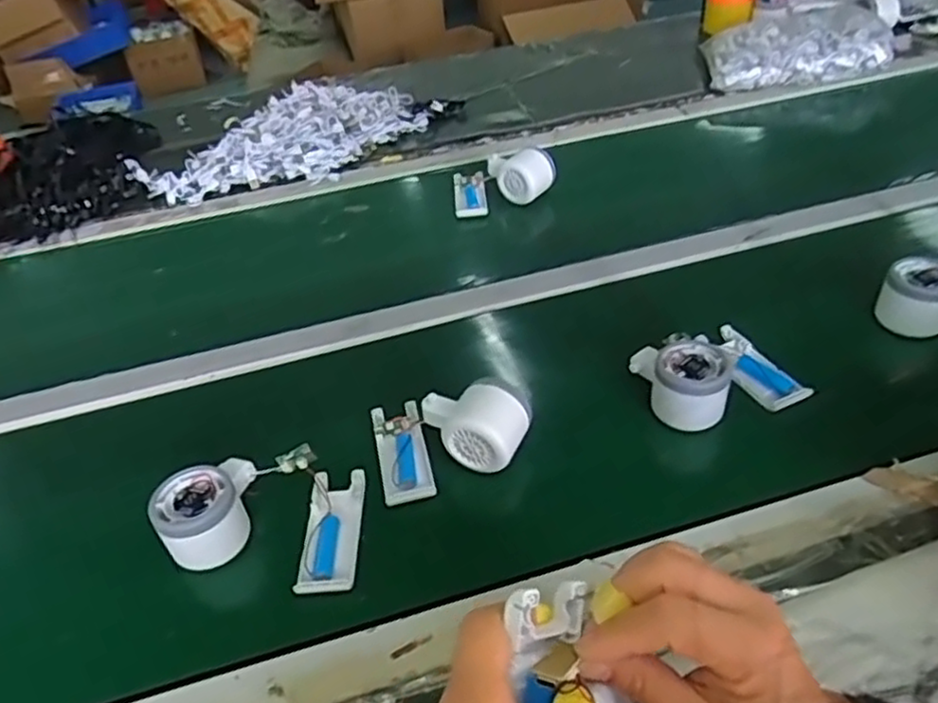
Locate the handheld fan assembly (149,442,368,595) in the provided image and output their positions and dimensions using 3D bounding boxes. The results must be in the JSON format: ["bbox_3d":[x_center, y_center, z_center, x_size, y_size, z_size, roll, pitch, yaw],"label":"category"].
[{"bbox_3d":[-0.153,0.121,0.510,0.138,0.051,0.100,-4,41,5],"label":"handheld fan assembly"}]

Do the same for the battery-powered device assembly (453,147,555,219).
[{"bbox_3d":[0.041,-0.227,0.885,0.127,0.050,0.088,-8,40,0],"label":"battery-powered device assembly"}]

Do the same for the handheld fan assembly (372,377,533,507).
[{"bbox_3d":[-0.016,0.057,0.560,0.123,0.054,0.093,-12,41,-5],"label":"handheld fan assembly"}]

